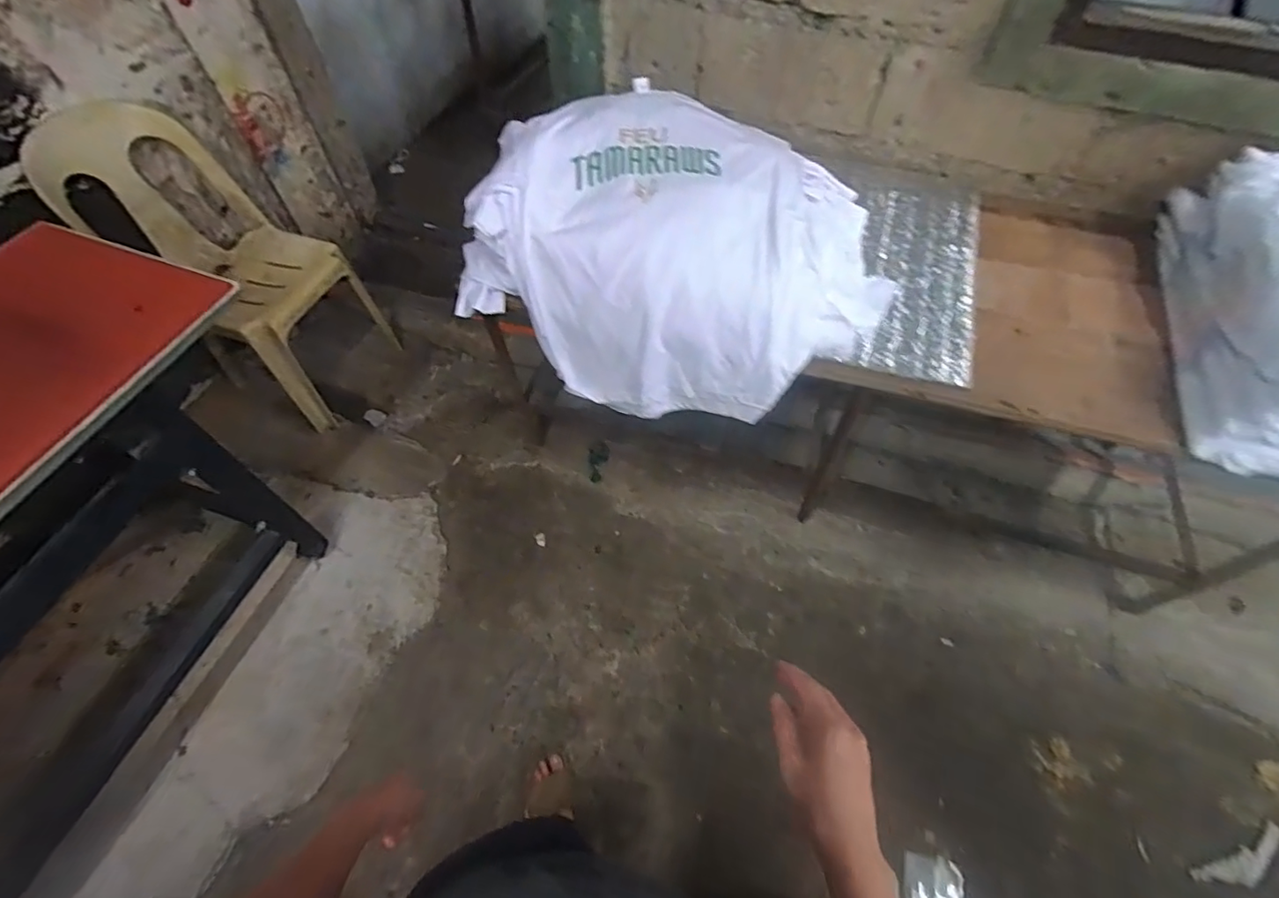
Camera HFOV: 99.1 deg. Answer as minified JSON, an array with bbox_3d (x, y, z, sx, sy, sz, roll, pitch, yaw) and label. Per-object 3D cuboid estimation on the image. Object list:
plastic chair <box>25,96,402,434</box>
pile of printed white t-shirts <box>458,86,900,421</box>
[{"bbox_3d":[-1.109,-0.489,1.528,0.482,0.732,0.483,21,59,12],"label":"plastic chair"},{"bbox_3d":[0.082,-0.364,1.056,0.729,0.339,0.468,22,60,12],"label":"pile of printed white t-shirts"}]

